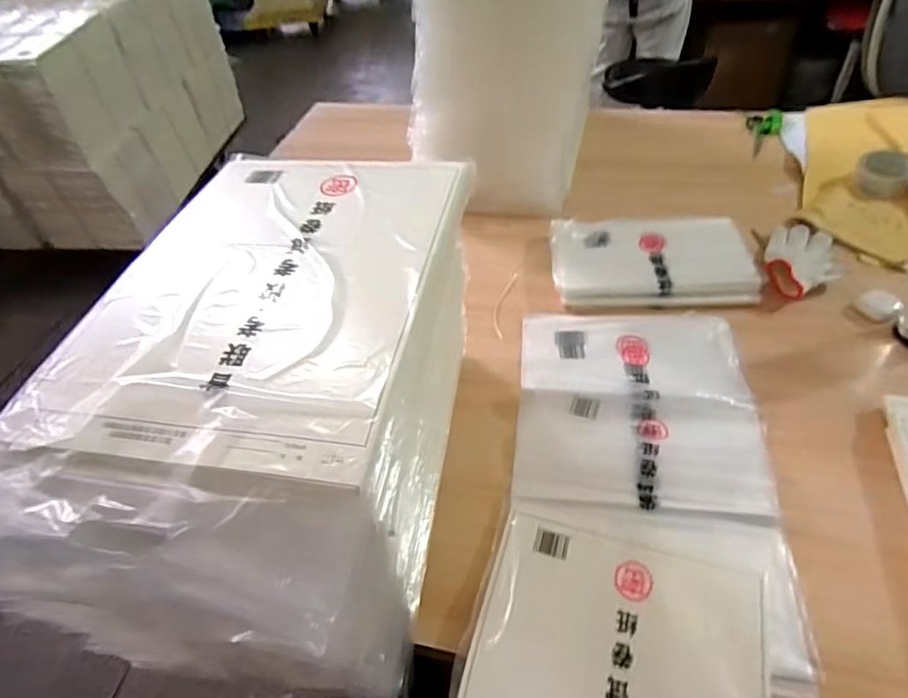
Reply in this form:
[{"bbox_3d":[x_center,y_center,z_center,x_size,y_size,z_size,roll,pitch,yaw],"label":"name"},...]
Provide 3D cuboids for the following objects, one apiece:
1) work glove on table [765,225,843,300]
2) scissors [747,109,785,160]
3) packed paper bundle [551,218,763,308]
[{"bbox_3d":[0.540,-0.147,0.884,0.103,0.040,0.197,18,51,22],"label":"work glove on table"},{"bbox_3d":[0.648,-0.459,1.210,0.068,0.018,0.185,17,50,21],"label":"scissors"},{"bbox_3d":[0.310,-0.142,0.917,0.295,0.025,0.200,0,46,6],"label":"packed paper bundle"}]

